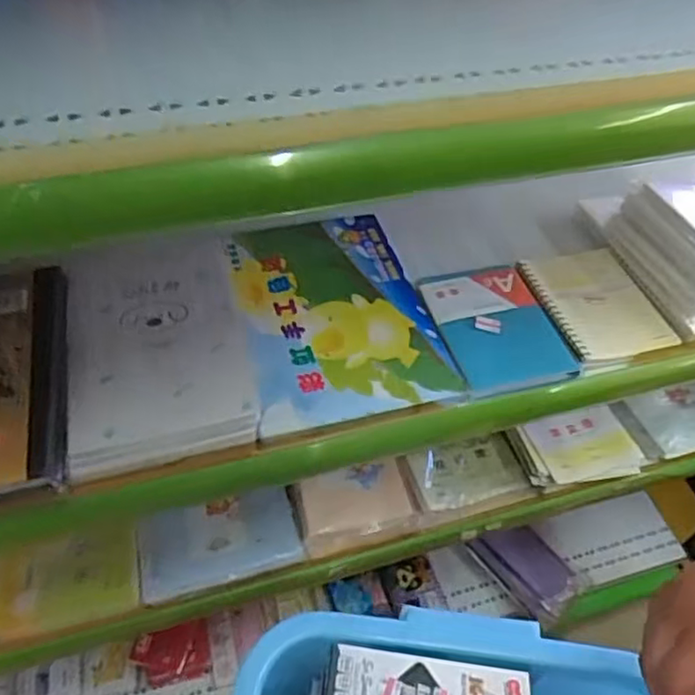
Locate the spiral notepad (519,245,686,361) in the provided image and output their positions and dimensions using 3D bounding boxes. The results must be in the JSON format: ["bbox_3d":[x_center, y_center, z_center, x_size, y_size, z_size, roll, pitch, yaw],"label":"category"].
[{"bbox_3d":[0.248,-0.047,0.653,0.111,0.010,0.139,-13,54,-14],"label":"spiral notepad"}]

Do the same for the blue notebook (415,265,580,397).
[{"bbox_3d":[0.141,-0.022,0.619,0.109,0.007,0.141,-11,54,-12],"label":"blue notebook"}]

